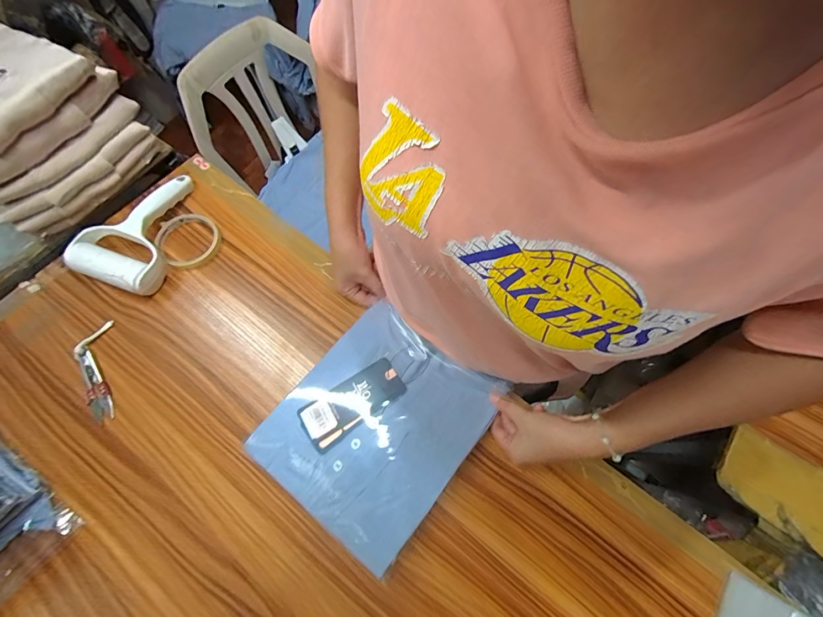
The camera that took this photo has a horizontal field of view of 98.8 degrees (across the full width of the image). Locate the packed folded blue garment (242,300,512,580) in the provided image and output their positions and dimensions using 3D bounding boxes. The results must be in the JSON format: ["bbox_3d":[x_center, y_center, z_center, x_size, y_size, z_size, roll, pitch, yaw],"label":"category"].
[{"bbox_3d":[-0.039,0.131,0.410,0.202,0.025,0.236,37,72,11],"label":"packed folded blue garment"}]

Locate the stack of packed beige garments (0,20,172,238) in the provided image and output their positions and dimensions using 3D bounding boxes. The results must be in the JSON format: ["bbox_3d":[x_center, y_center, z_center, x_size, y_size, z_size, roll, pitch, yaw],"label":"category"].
[{"bbox_3d":[-0.529,-0.256,0.459,0.260,0.126,0.218,33,72,10],"label":"stack of packed beige garments"}]

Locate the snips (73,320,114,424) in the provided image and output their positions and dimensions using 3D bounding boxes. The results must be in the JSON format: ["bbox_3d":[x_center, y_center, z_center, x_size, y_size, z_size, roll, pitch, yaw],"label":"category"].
[{"bbox_3d":[-0.397,0.079,0.440,0.039,0.007,0.125,-15,71,-8],"label":"snips"}]

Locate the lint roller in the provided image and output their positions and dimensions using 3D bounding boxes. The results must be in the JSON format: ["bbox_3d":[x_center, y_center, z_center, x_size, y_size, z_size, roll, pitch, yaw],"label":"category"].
[{"bbox_3d":[-0.368,-0.116,0.494,0.113,0.047,0.186,21,70,6],"label":"lint roller"}]

